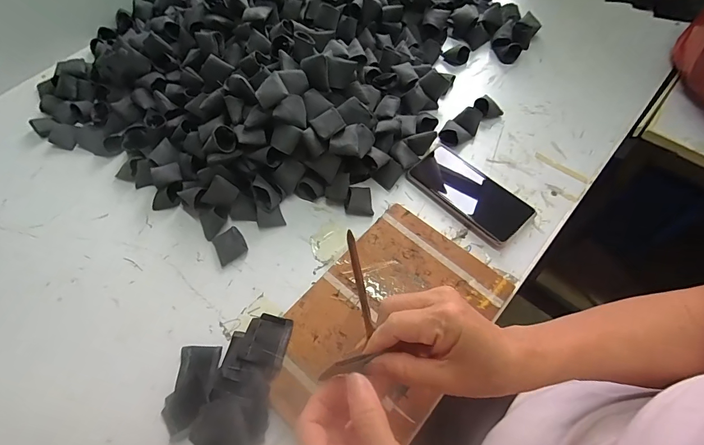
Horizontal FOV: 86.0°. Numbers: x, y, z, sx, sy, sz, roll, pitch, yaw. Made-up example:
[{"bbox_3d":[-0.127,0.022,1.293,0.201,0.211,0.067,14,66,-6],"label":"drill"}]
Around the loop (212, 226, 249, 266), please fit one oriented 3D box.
[{"bbox_3d":[-0.159,0.028,0.489,0.038,0.011,0.043,-28,63,-12],"label":"loop"}]

